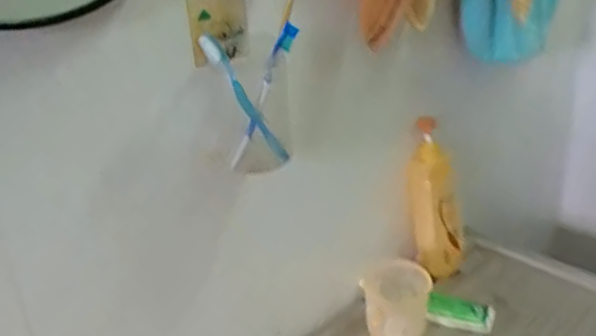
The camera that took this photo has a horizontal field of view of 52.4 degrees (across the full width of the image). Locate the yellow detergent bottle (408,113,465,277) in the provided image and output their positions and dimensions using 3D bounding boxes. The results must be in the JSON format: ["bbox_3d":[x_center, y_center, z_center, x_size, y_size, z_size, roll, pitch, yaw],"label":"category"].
[{"bbox_3d":[0.223,0.061,0.975,0.083,0.239,0.066,1,25,12],"label":"yellow detergent bottle"}]

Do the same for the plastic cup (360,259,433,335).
[{"bbox_3d":[0.145,0.205,0.900,0.095,0.100,0.106,-7,24,-4],"label":"plastic cup"}]

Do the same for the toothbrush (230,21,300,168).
[{"bbox_3d":[-0.039,-0.074,0.662,0.017,0.174,0.026,19,22,-11],"label":"toothbrush"}]

